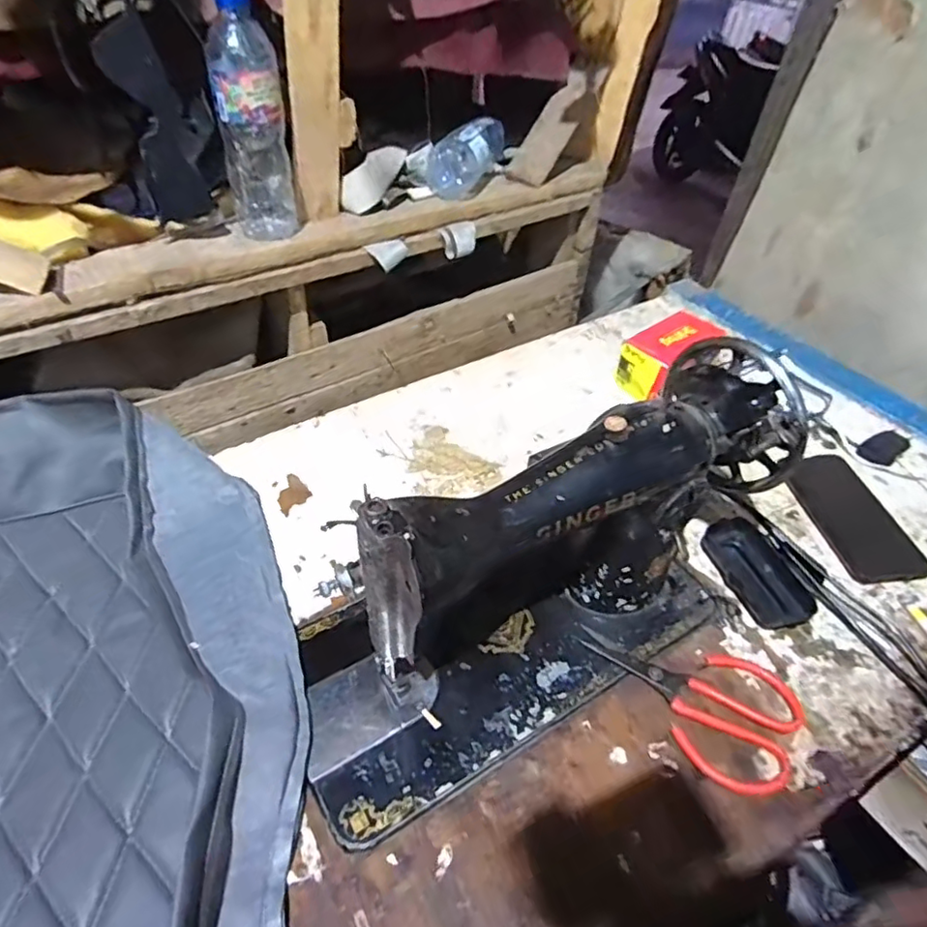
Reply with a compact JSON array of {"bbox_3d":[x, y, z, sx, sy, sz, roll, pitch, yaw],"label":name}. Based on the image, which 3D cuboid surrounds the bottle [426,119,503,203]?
[{"bbox_3d":[0.007,-0.446,0.866,0.076,0.073,0.207,14,45,7],"label":"bottle"}]

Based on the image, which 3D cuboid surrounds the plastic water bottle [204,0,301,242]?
[{"bbox_3d":[-0.218,-0.351,0.630,0.068,0.231,0.056,-7,46,-14],"label":"plastic water bottle"}]

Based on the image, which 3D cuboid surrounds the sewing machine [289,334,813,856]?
[{"bbox_3d":[0.063,0.072,0.462,0.403,0.199,0.168,-20,50,-25],"label":"sewing machine"}]

